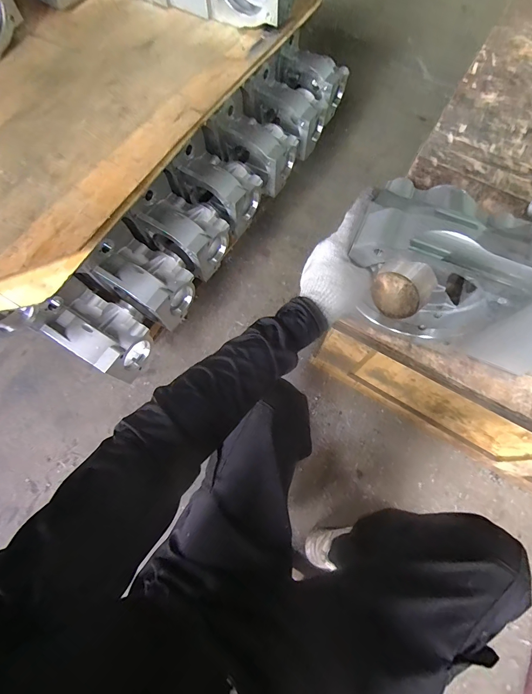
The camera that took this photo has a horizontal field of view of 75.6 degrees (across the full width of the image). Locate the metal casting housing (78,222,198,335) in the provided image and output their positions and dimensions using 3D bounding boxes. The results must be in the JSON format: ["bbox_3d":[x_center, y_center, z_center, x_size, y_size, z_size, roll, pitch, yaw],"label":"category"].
[{"bbox_3d":[-0.277,-0.163,0.813,0.195,0.142,0.152,26,70,8],"label":"metal casting housing"}]

